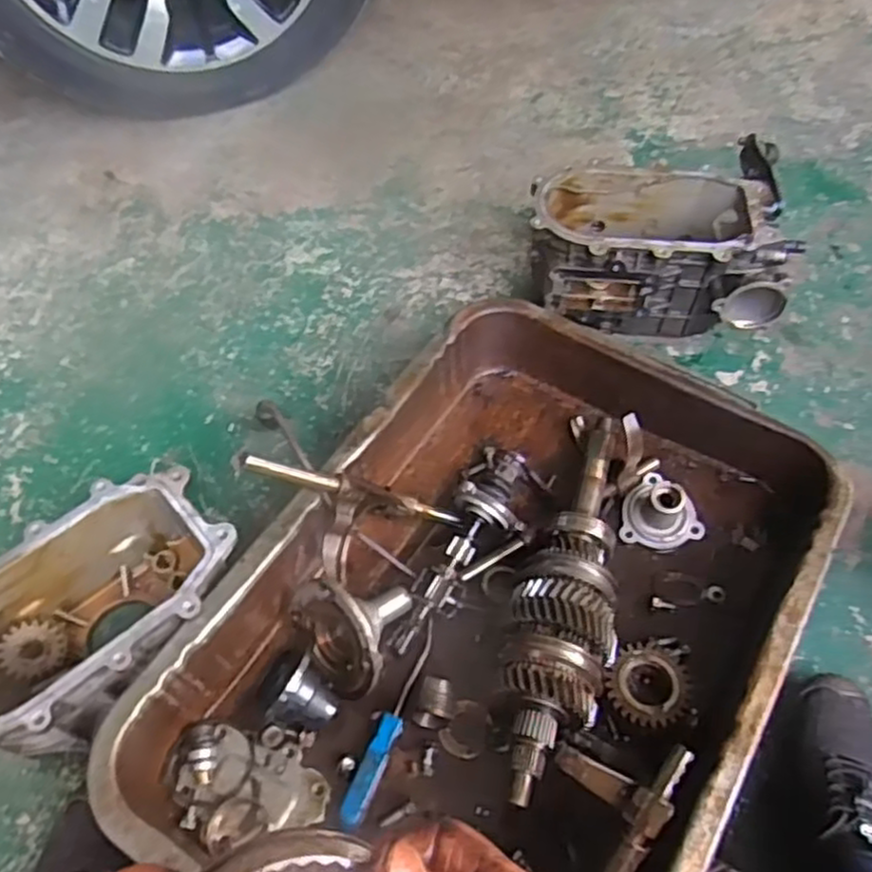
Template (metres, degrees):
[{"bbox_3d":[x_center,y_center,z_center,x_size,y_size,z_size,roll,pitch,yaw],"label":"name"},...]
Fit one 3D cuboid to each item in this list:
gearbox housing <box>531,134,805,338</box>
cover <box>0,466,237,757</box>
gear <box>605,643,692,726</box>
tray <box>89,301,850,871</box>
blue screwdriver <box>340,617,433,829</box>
[{"bbox_3d":[0.262,-0.217,0.911,0.290,0.148,0.192,7,56,5],"label":"gearbox housing"},{"bbox_3d":[-0.313,0.168,0.681,0.270,0.117,0.161,-35,63,-20],"label":"cover"},{"bbox_3d":[0.197,0.223,0.679,0.070,0.027,0.083,36,64,22],"label":"gear"},{"bbox_3d":[0.068,0.166,0.702,0.450,0.124,0.618,27,61,18],"label":"tray"},{"bbox_3d":[-0.040,0.260,0.672,0.019,0.026,0.180,19,59,14],"label":"blue screwdriver"}]

